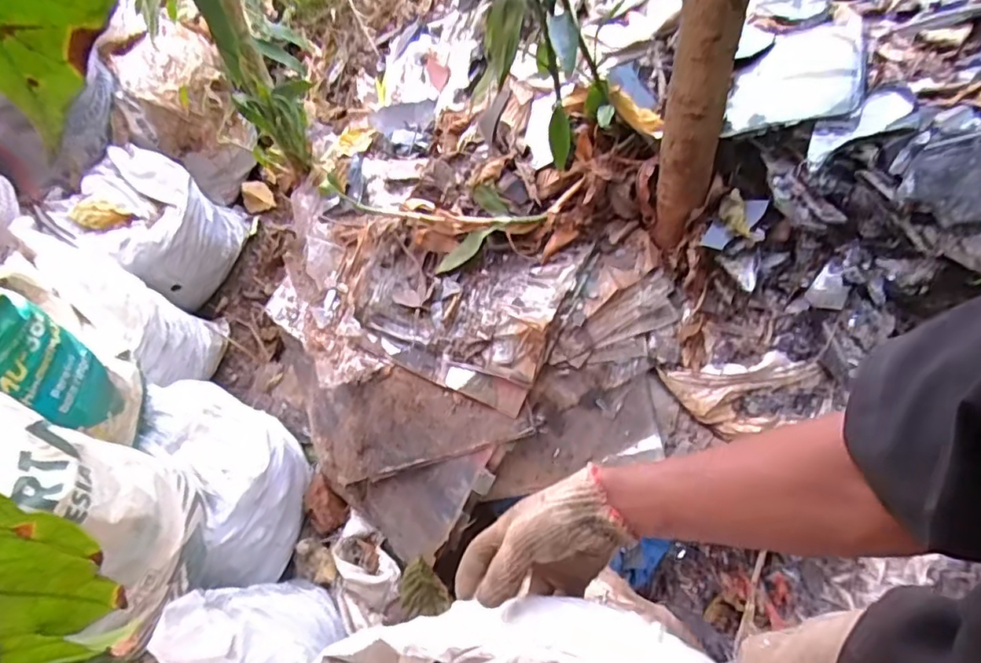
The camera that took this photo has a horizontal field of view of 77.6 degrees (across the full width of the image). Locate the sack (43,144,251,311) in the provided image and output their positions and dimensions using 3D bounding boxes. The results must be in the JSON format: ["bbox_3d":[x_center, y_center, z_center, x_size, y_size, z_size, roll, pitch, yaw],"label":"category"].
[{"bbox_3d":[-0.759,-0.251,1.421,0.214,0.296,0.318,21,66,14],"label":"sack"}]

